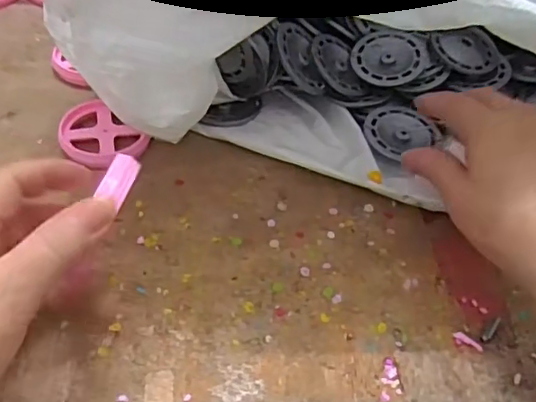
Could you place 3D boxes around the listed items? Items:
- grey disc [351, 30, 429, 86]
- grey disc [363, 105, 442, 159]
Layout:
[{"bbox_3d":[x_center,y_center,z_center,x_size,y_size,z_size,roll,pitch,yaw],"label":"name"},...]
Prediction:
[{"bbox_3d":[0.097,-0.115,0.457,0.057,0.007,0.052,9,65,12],"label":"grey disc"},{"bbox_3d":[0.100,-0.055,0.432,0.055,0.006,0.047,-20,53,-23],"label":"grey disc"}]

